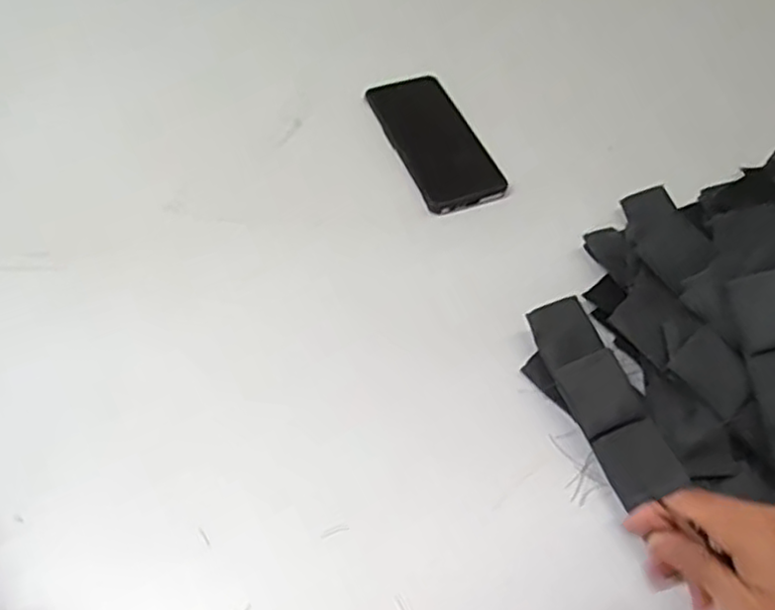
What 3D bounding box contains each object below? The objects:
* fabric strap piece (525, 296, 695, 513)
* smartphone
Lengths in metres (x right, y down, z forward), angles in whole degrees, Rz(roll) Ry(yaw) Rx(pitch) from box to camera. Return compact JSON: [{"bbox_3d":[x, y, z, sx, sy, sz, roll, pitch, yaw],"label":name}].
[{"bbox_3d":[0.150,0.062,0.495,0.044,0.026,0.151,-16,62,-15],"label":"fabric strap piece"},{"bbox_3d":[0.043,-0.157,0.662,0.079,0.006,0.173,-18,57,-15],"label":"smartphone"}]

